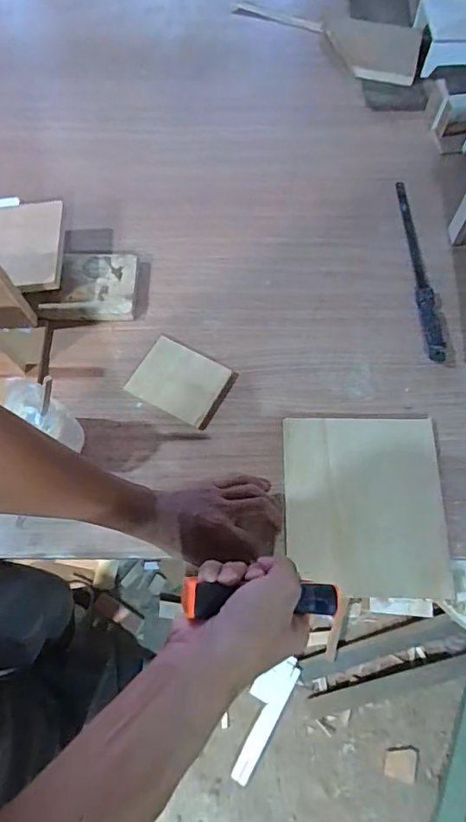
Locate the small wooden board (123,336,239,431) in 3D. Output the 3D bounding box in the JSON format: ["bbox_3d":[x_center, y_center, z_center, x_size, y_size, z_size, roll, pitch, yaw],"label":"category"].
[{"bbox_3d":[-0.065,-0.037,0.614,0.115,0.015,0.086,26,72,10],"label":"small wooden board"}]

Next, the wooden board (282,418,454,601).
[{"bbox_3d":[0.150,0.106,0.557,0.176,0.013,0.199,0,70,1],"label":"wooden board"}]

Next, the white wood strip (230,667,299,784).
[{"bbox_3d":[0.076,0.722,1.126,0.044,0.014,0.263,29,73,11],"label":"white wood strip"}]

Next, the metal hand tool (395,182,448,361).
[{"bbox_3d":[0.259,-0.199,0.671,0.030,0.012,0.294,-3,70,0],"label":"metal hand tool"}]

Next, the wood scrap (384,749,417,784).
[{"bbox_3d":[0.378,0.796,1.097,0.068,0.007,0.064,8,70,4],"label":"wood scrap"}]

